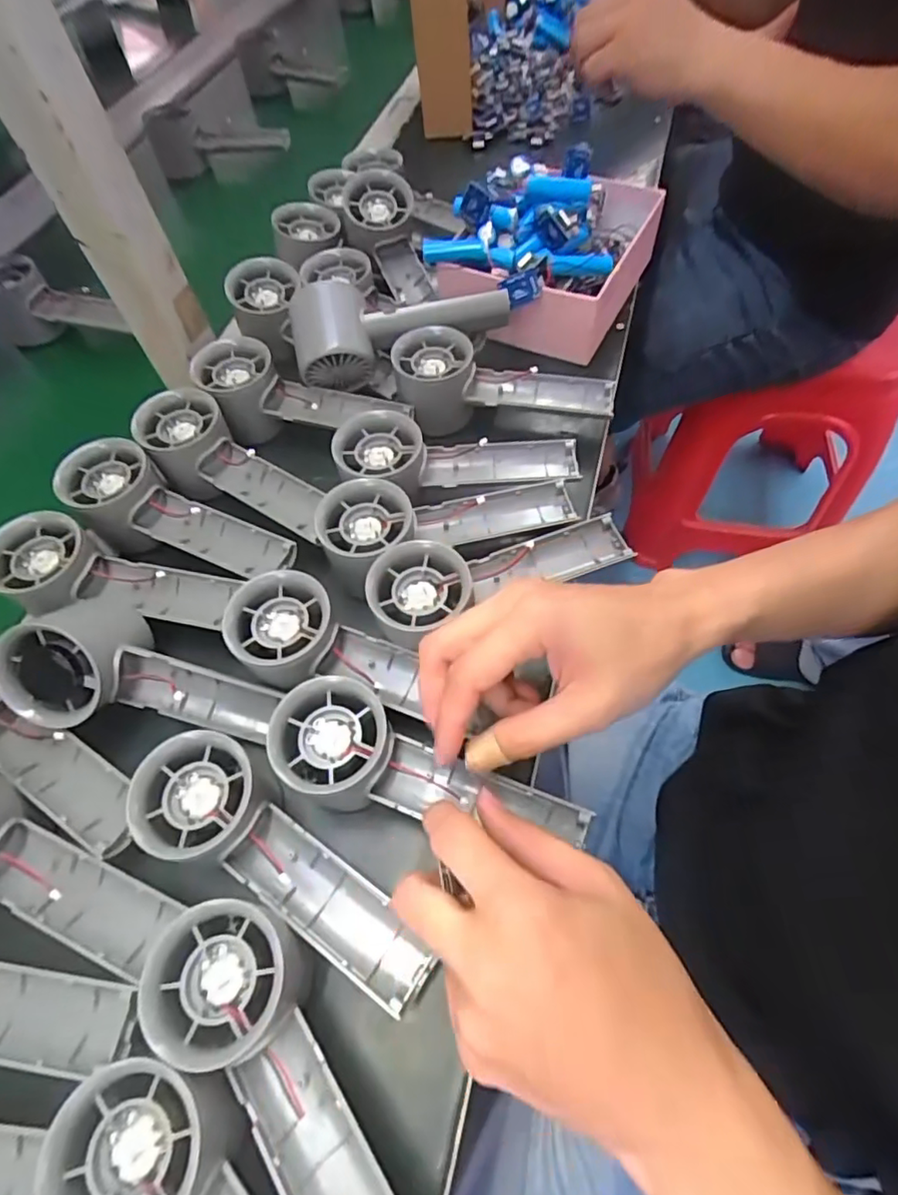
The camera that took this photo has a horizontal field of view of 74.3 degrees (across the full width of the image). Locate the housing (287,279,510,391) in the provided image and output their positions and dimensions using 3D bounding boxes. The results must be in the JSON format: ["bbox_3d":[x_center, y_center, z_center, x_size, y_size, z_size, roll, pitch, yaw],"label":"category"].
[{"bbox_3d":[-0.040,-0.216,0.444,0.158,0.050,0.078,-17,60,-7],"label":"housing"}]

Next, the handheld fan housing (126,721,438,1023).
[{"bbox_3d":[-0.076,0.125,0.277,0.158,0.032,0.057,39,68,6],"label":"handheld fan housing"}]

